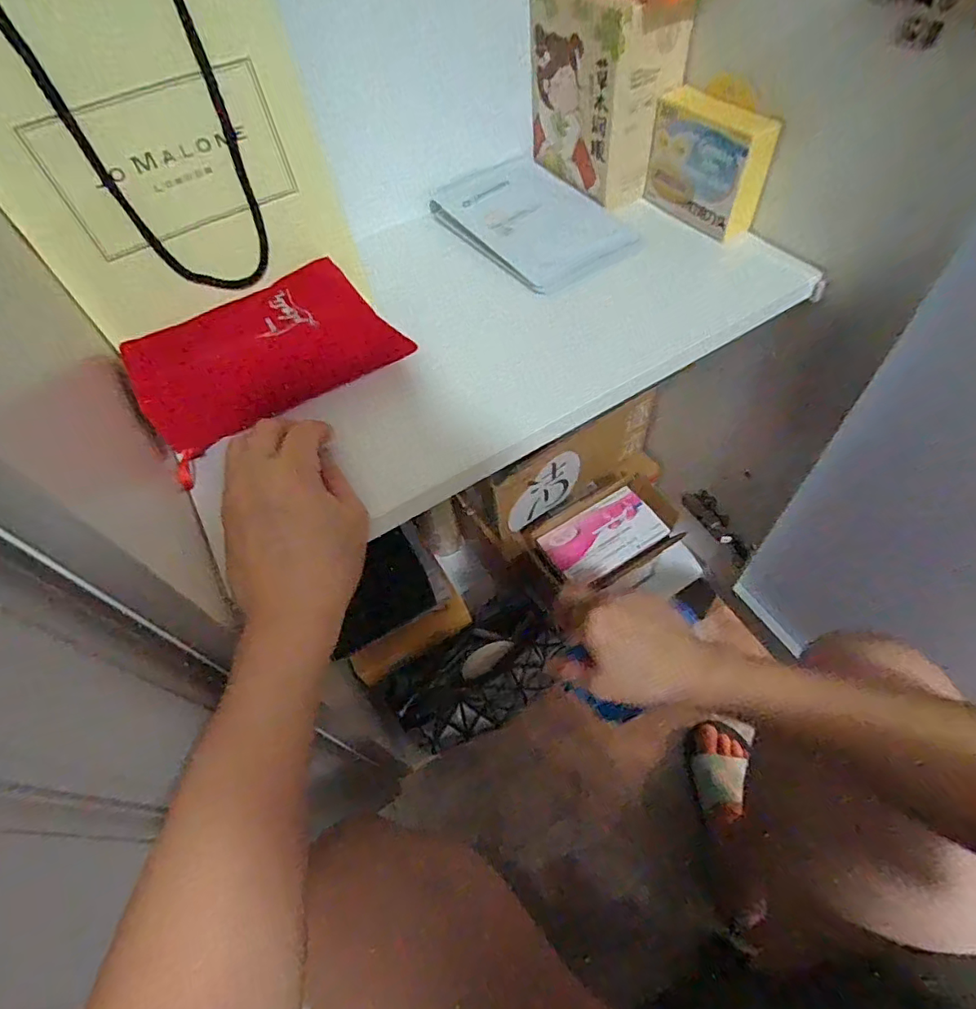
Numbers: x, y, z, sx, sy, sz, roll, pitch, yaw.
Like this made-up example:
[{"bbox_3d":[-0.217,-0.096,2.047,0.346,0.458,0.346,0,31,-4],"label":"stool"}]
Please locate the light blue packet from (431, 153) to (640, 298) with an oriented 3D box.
[{"bbox_3d":[0.034,-0.244,0.461,0.111,0.018,0.171,-32,60,-17],"label":"light blue packet"}]

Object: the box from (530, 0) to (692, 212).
[{"bbox_3d":[0.095,-0.334,0.436,0.074,0.128,0.111,-29,59,-15],"label":"box"}]

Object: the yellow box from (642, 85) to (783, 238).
[{"bbox_3d":[0.166,-0.266,0.416,0.033,0.074,0.094,-35,61,-18],"label":"yellow box"}]

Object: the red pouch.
[{"bbox_3d":[-0.138,-0.101,0.337,0.151,0.014,0.088,-34,84,-26],"label":"red pouch"}]

